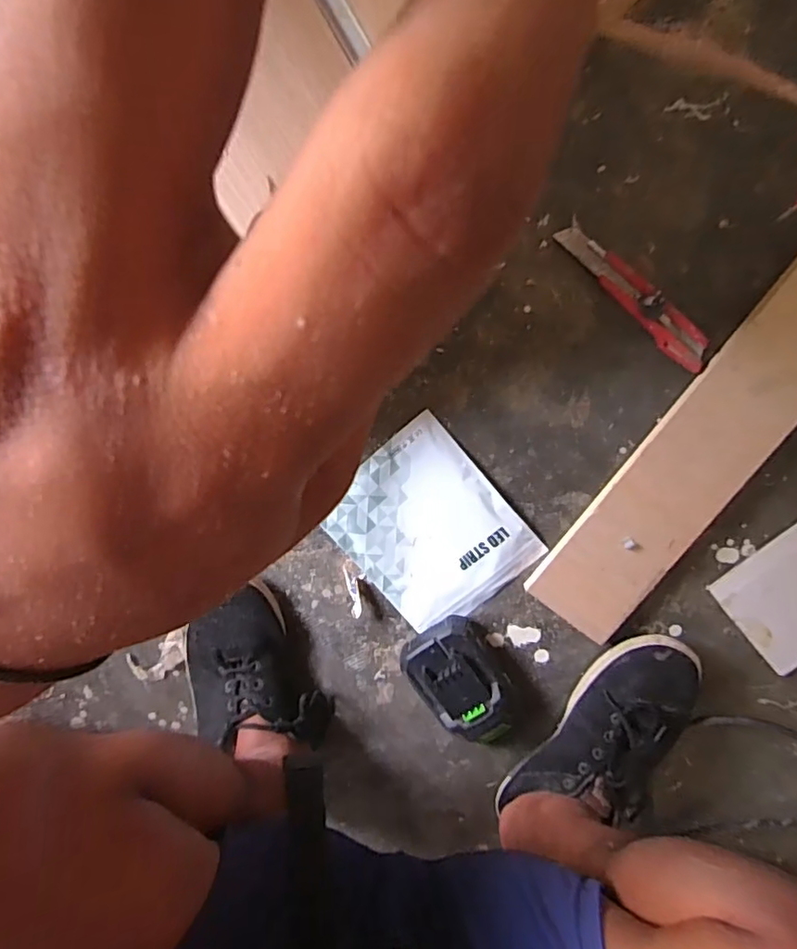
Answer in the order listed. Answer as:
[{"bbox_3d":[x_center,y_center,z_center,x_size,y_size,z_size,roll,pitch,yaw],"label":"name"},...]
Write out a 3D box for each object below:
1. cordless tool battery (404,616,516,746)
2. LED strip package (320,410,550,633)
[{"bbox_3d":[0.069,0.210,0.565,0.085,0.044,0.126,-39,96,9],"label":"cordless tool battery"},{"bbox_3d":[0.030,0.057,0.565,0.157,0.012,0.182,-41,95,9],"label":"LED strip package"}]

